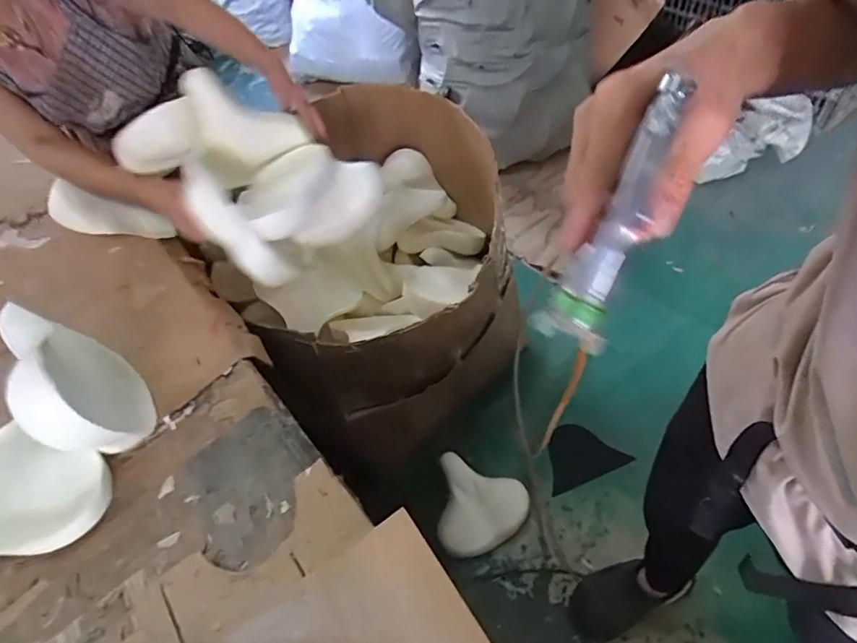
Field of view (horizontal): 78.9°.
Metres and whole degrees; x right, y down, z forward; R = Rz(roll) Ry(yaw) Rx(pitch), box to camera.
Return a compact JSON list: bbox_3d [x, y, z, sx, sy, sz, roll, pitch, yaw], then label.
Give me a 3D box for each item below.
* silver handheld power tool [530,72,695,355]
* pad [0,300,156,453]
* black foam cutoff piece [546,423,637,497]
[{"bbox_3d":[0.098,-0.050,0.265,0.035,0.136,0.030,30,24,25],"label":"silver handheld power tool"},{"bbox_3d":[-0.479,0.067,0.693,0.093,0.181,0.212,-35,55,-15],"label":"pad"},{"bbox_3d":[0.393,0.340,1.359,0.205,0.007,0.148,-21,60,-9],"label":"black foam cutoff piece"}]

